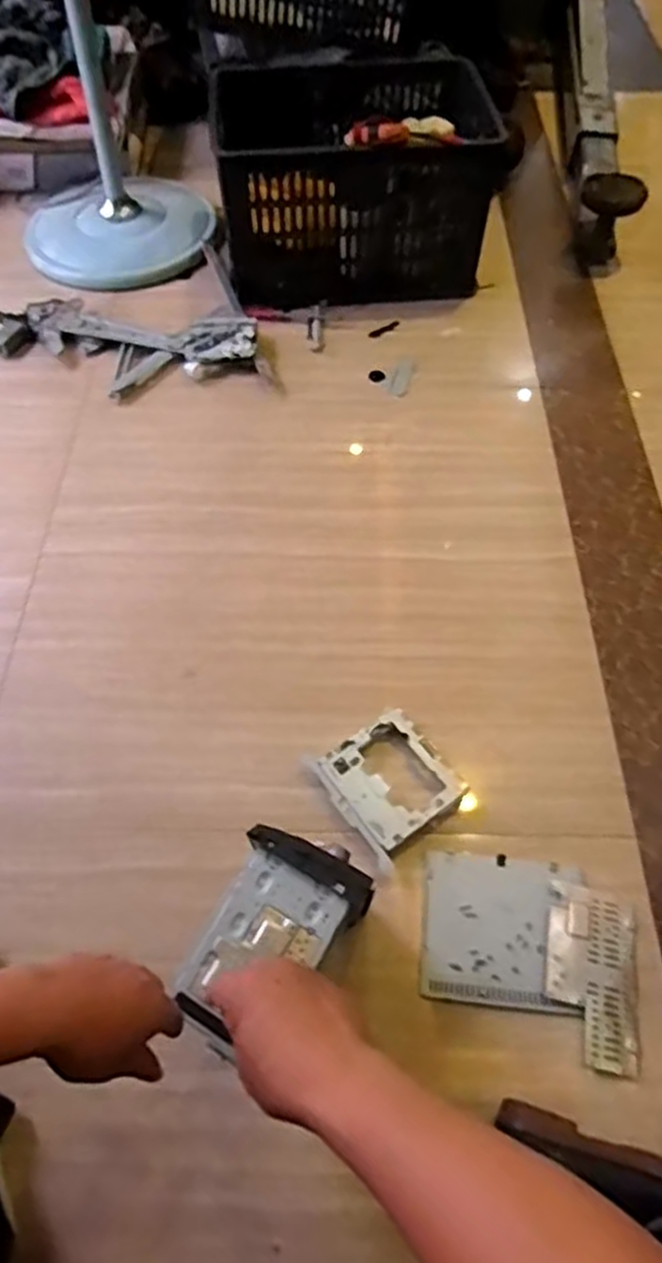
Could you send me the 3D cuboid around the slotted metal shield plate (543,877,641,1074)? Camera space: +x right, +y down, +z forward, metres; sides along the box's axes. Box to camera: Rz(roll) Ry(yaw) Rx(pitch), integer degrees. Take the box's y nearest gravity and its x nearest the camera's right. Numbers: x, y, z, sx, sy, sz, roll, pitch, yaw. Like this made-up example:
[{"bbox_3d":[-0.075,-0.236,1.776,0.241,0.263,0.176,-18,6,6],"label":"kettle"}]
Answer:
[{"bbox_3d":[0.276,0.361,0.784,0.091,0.004,0.176,10,57,7],"label":"slotted metal shield plate"}]

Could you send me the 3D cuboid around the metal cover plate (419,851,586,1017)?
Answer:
[{"bbox_3d":[0.186,0.324,0.811,0.166,0.006,0.149,6,57,5],"label":"metal cover plate"}]

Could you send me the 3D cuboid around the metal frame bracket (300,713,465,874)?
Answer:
[{"bbox_3d":[0.068,0.179,0.880,0.134,0.034,0.156,-32,62,-19],"label":"metal frame bracket"}]

